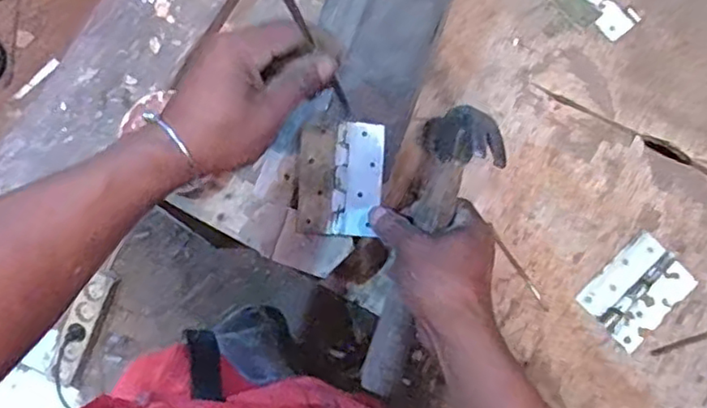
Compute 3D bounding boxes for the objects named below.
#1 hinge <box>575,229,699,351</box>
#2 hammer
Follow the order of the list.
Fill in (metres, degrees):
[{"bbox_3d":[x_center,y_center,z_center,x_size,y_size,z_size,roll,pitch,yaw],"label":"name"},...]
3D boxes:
[{"bbox_3d":[0.267,0.081,0.594,0.096,0.005,0.069,-41,82,-7],"label":"hinge"},{"bbox_3d":[0.056,0.034,0.490,0.057,0.069,0.229,20,81,4],"label":"hammer"}]

